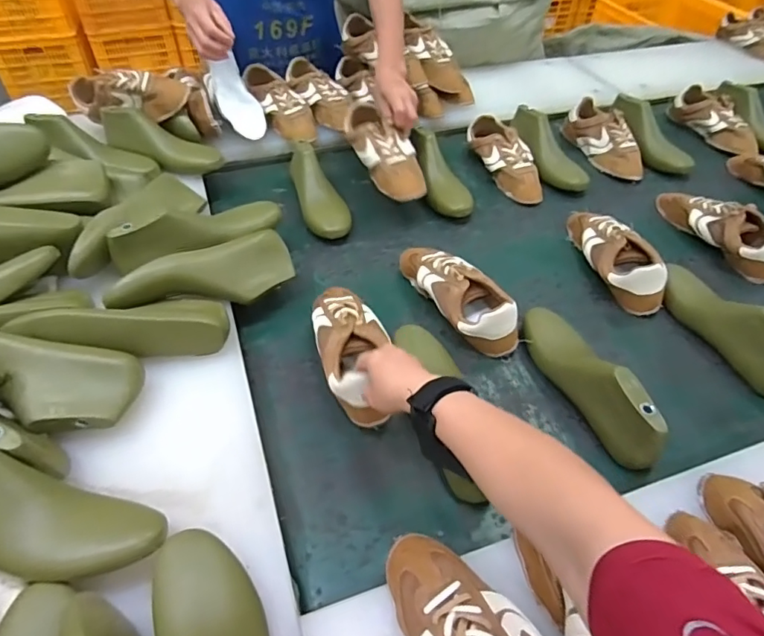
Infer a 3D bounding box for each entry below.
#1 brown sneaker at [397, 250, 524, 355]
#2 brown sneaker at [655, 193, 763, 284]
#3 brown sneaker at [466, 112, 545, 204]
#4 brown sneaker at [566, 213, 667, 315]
[{"bbox_3d":[0.112,-0.041,0.763,0.088,0.071,0.230,-23,53,-21],"label":"brown sneaker"},{"bbox_3d":[0.601,-0.166,0.899,0.098,0.077,0.246,-32,57,-27],"label":"brown sneaker"},{"bbox_3d":[0.254,-0.323,1.022,0.086,0.071,0.226,-16,51,-16],"label":"brown sneaker"},{"bbox_3d":[0.382,-0.109,0.834,0.080,0.073,0.231,-2,48,-5],"label":"brown sneaker"}]

